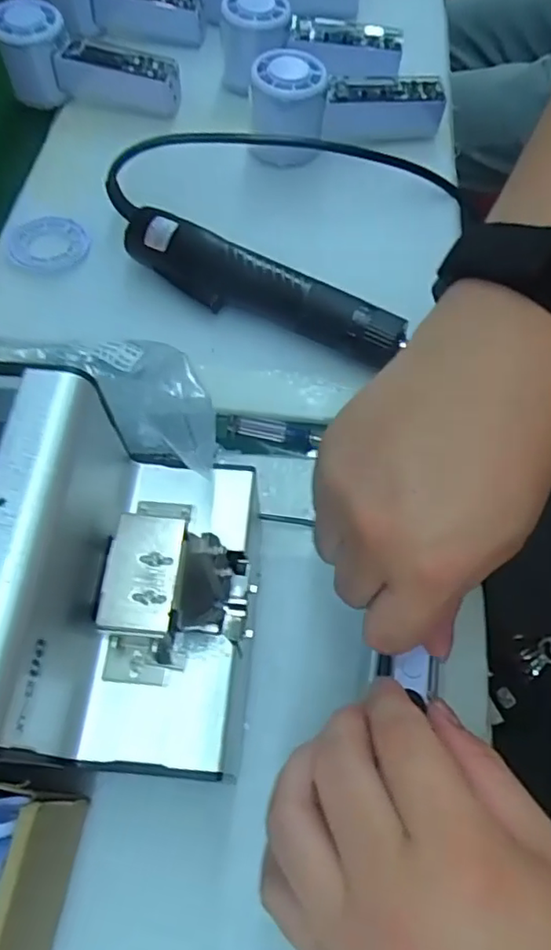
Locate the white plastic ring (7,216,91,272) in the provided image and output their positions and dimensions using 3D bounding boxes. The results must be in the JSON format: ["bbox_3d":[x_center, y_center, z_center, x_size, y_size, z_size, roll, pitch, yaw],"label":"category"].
[{"bbox_3d":[-0.166,-0.169,0.440,0.057,0.005,0.057,0,62,0],"label":"white plastic ring"}]

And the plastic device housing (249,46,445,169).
[{"bbox_3d":[0.055,-0.280,0.461,0.149,0.055,0.065,-13,62,-7],"label":"plastic device housing"}]

